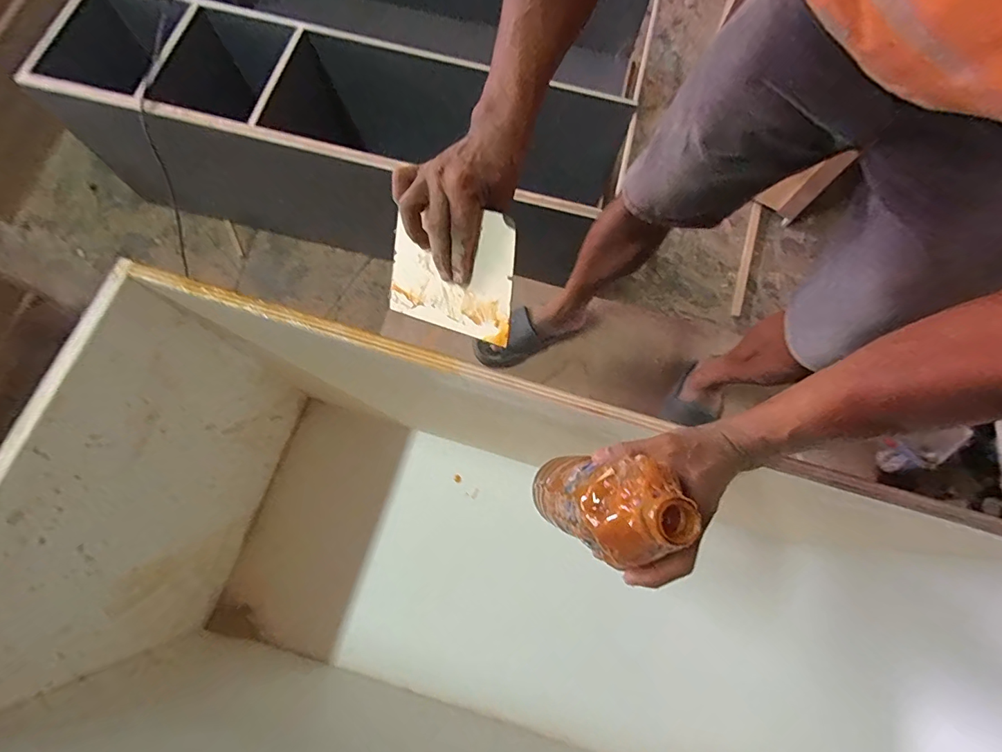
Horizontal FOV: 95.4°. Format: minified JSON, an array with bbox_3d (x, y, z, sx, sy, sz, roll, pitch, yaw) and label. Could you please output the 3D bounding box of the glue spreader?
[{"bbox_3d":[-0.052,-0.102,0.445,0.141,0.008,0.115,19,117,24],"label":"glue spreader"}]

